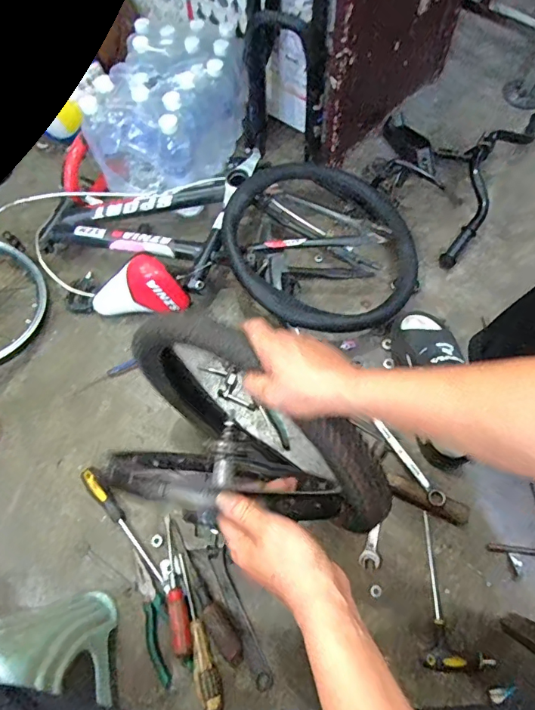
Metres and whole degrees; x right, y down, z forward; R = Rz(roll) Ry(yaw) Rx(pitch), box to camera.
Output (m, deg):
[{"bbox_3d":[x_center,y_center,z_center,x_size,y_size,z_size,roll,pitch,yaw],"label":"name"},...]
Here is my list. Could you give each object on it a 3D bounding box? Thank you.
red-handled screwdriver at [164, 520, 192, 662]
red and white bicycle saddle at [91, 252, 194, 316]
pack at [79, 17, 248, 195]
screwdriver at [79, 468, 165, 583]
[{"bbox_3d":[-0.139,0.338,0.685,0.026,0.026,0.190,-13,65,-4],"label":"red-handled screwdriver"},{"bbox_3d":[-0.249,-0.123,0.857,0.186,0.129,0.047,1,49,21],"label":"red and white bicycle saddle"},{"bbox_3d":[-0.197,-0.516,0.973,0.220,0.188,0.349,21,68,11],"label":"pack"},{"bbox_3d":[-0.231,0.269,0.735,0.029,0.035,0.211,-38,70,-15],"label":"screwdriver"}]

